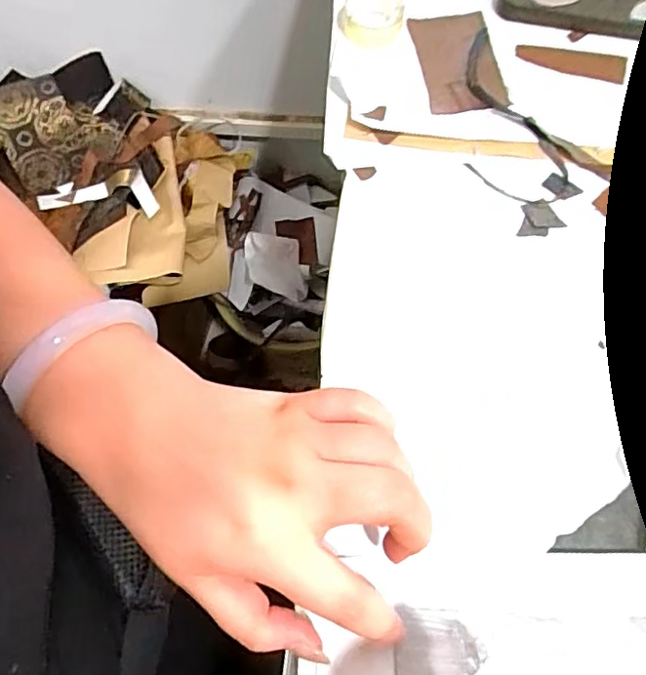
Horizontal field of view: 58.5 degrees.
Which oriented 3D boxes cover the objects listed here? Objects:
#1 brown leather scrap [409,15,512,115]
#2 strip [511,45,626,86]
[{"bbox_3d":[0.090,-0.183,0.382,0.049,0.008,0.085,-9,64,3],"label":"brown leather scrap"},{"bbox_3d":[0.163,-0.183,0.381,0.069,0.005,0.029,19,60,9],"label":"strip"}]

